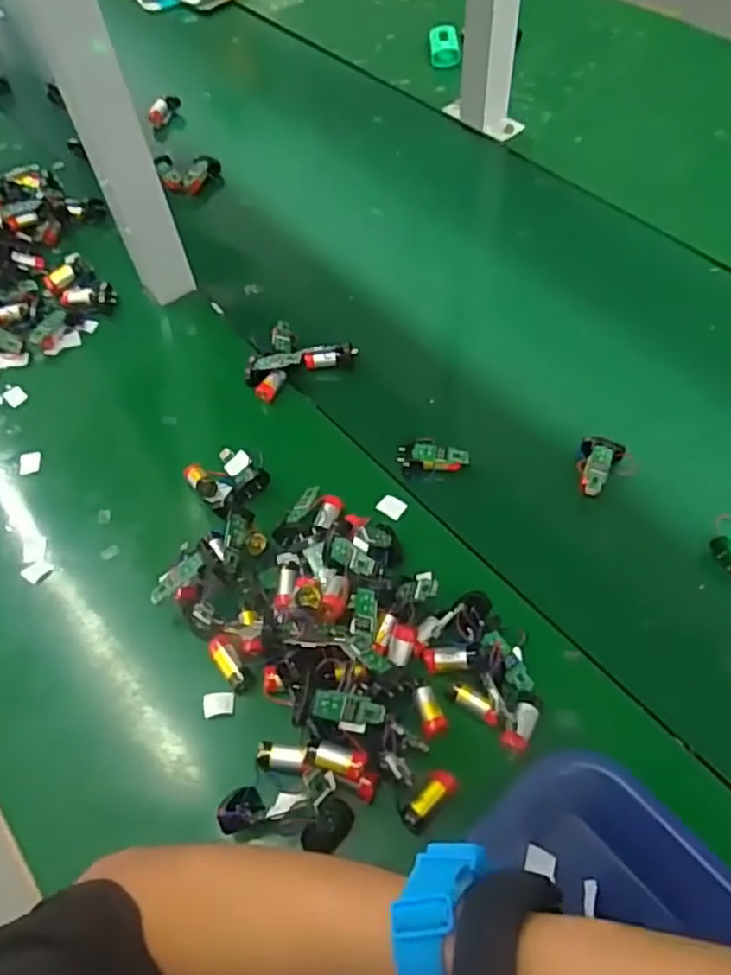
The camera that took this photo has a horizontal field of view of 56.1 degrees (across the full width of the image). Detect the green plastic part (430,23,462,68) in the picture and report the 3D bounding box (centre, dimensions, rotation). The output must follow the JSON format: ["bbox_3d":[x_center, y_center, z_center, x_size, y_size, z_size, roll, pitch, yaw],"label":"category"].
[{"bbox_3d":[0.102,-0.566,0.882,0.035,0.029,0.062,-4,57,2],"label":"green plastic part"}]

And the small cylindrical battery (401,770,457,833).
[{"bbox_3d":[0.037,0.183,0.401,0.037,0.017,0.015,-37,61,-18],"label":"small cylindrical battery"}]

